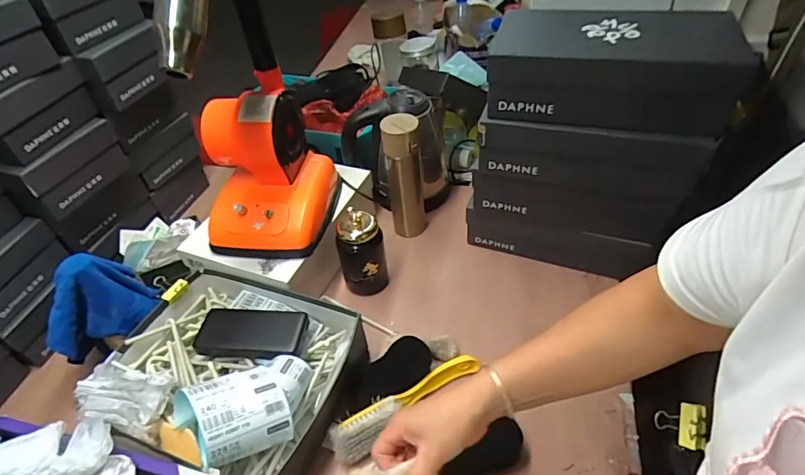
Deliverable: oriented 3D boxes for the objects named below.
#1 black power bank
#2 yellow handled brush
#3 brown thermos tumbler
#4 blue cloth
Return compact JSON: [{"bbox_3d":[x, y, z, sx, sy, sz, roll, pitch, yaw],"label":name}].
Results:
[{"bbox_3d":[-0.223,0.138,0.669,0.159,0.025,0.072,2,45,8],"label":"black power bank"},{"bbox_3d":[0.009,0.223,0.624,0.230,0.035,0.044,-26,49,-20],"label":"yellow handled brush"},{"bbox_3d":[0.006,-0.110,0.836,0.068,0.243,0.065,-3,45,3],"label":"brown thermos tumbler"},{"bbox_3d":[-0.444,0.099,0.660,0.075,0.126,0.146,28,54,29],"label":"blue cloth"}]

